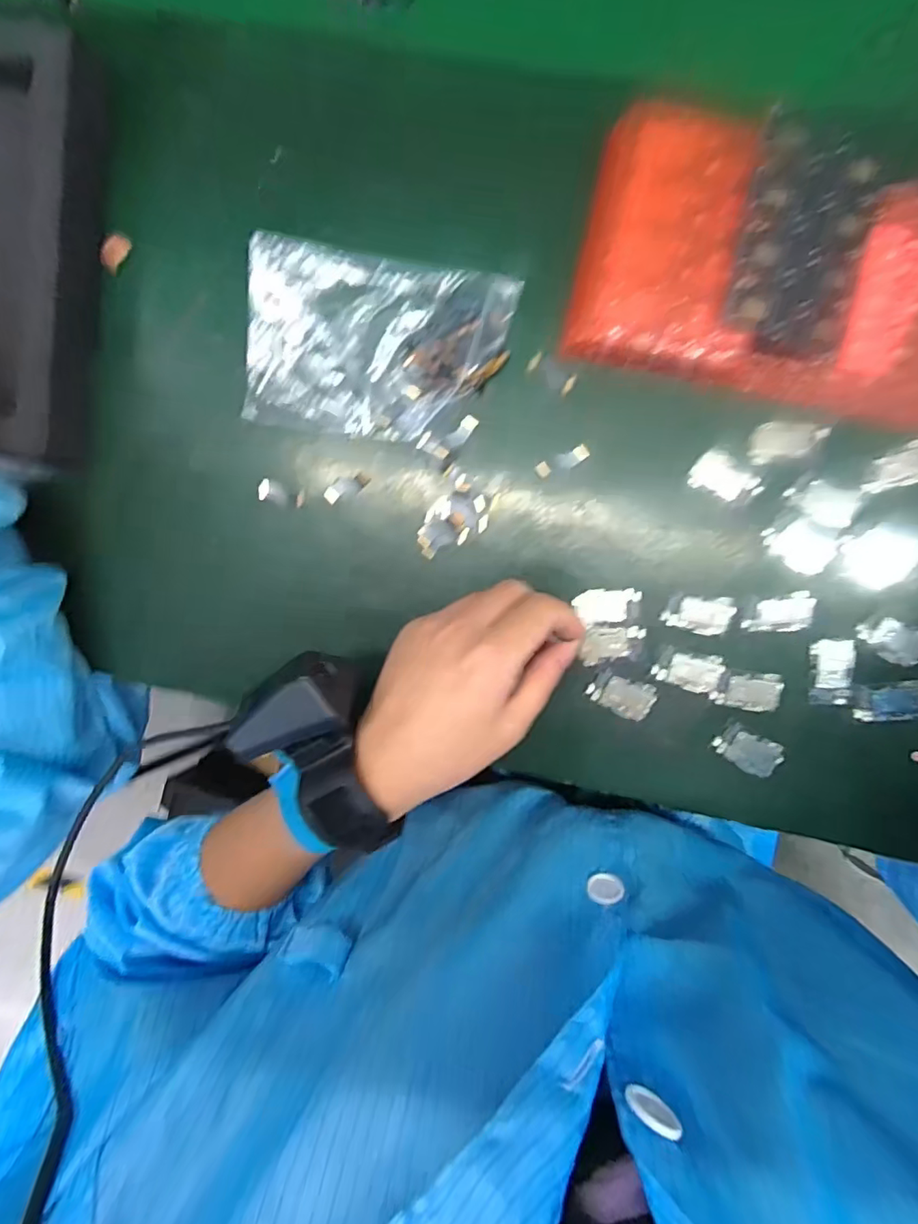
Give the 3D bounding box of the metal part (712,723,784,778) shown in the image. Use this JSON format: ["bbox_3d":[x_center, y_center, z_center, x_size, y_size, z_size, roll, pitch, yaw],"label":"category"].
[{"bbox_3d":[0.173,0.083,0.322,0.038,0.004,0.023,27,99,3],"label":"metal part"}]

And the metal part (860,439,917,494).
[{"bbox_3d":[0.242,-0.077,0.296,0.042,0.004,0.021,-29,92,9],"label":"metal part"}]

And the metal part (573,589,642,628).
[{"bbox_3d":[0.089,-0.004,0.322,0.037,0.005,0.021,-8,95,8],"label":"metal part"}]

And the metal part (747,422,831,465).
[{"bbox_3d":[0.183,-0.093,0.299,0.040,0.004,0.022,3,96,6],"label":"metal part"}]

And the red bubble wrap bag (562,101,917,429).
[{"bbox_3d":[0.200,-0.168,0.273,0.269,0.034,0.119,12,97,5],"label":"red bubble wrap bag"}]

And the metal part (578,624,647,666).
[{"bbox_3d":[0.092,0.018,0.324,0.038,0.004,0.022,-13,94,8],"label":"metal part"}]

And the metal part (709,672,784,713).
[{"bbox_3d":[0.170,0.046,0.318,0.038,0.004,0.023,9,97,6],"label":"metal part"}]

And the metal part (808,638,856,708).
[{"bbox_3d":[0.217,0.035,0.314,0.023,0.004,0.039,3,96,7],"label":"metal part"}]

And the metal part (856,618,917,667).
[{"bbox_3d":[0.247,0.017,0.307,0.038,0.004,0.022,22,98,4],"label":"metal part"}]

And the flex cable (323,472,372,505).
[{"bbox_3d":[-0.069,-0.076,0.327,0.029,0.004,0.012,-21,93,9],"label":"flex cable"}]

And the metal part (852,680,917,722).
[{"bbox_3d":[0.251,0.052,0.312,0.040,0.004,0.023,-2,96,7],"label":"metal part"}]

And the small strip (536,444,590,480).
[{"bbox_3d":[0.060,-0.087,0.314,0.031,0.005,0.010,-22,93,9],"label":"small strip"}]

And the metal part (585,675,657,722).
[{"bbox_3d":[0.097,0.051,0.325,0.039,0.004,0.023,17,98,5],"label":"metal part"}]

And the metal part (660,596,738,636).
[{"bbox_3d":[0.140,0.002,0.315,0.040,0.004,0.022,5,97,6],"label":"metal part"}]

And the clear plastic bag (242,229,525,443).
[{"bbox_3d":[-0.049,-0.151,0.310,0.148,0.018,0.098,11,97,6],"label":"clear plastic bag"}]

